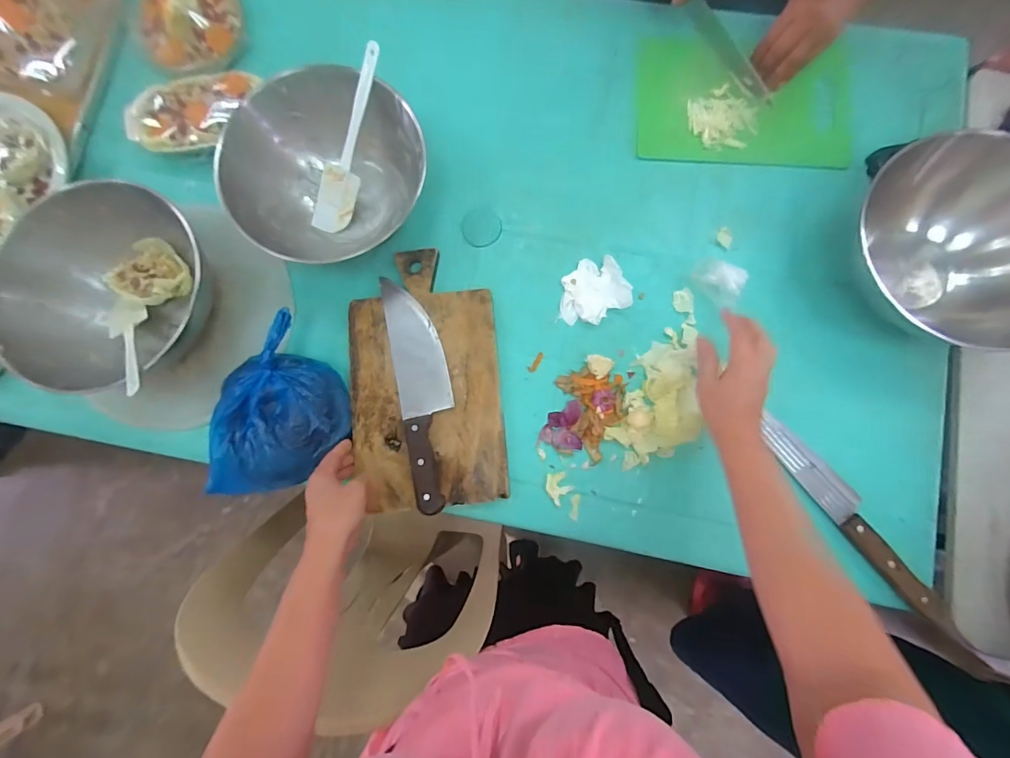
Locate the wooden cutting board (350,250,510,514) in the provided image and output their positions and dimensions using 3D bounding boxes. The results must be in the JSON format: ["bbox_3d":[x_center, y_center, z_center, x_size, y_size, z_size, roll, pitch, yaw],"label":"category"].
[{"bbox_3d":[-0.101,-0.004,0.544,0.188,0.018,0.320,-5,81,2],"label":"wooden cutting board"}]

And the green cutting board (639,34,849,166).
[{"bbox_3d":[0.325,-0.383,0.580,0.283,0.014,0.182,3,81,3],"label":"green cutting board"}]

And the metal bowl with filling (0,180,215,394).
[{"bbox_3d":[-0.447,-0.097,0.500,0.211,0.092,0.224,0,81,2],"label":"metal bowl with filling"}]

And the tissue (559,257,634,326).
[{"bbox_3d":[0.111,-0.113,0.548,0.088,0.022,0.079,-27,81,-2],"label":"tissue"}]

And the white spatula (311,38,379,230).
[{"bbox_3d":[-0.198,-0.294,0.538,0.049,0.015,0.222,29,115,6],"label":"white spatula"}]

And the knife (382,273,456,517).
[{"bbox_3d":[-0.099,0.012,0.524,0.062,0.028,0.286,-13,81,0],"label":"knife"}]

